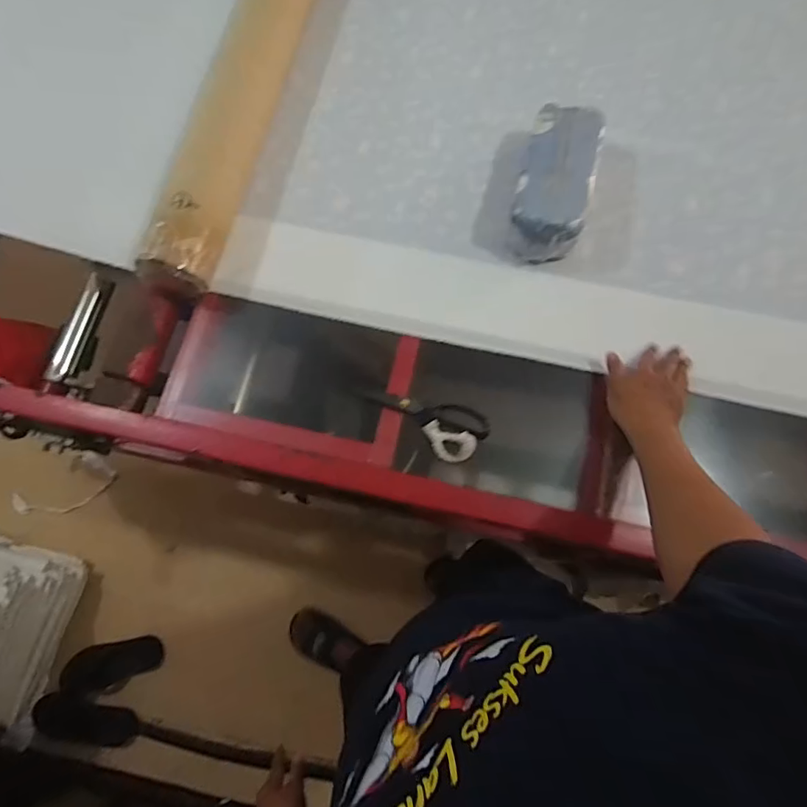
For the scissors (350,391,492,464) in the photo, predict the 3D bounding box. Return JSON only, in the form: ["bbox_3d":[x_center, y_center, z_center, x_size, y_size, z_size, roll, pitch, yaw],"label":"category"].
[{"bbox_3d":[0.030,0.031,0.709,0.182,0.024,0.081,15,76,6],"label":"scissors"}]

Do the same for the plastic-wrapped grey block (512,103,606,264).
[{"bbox_3d":[0.235,-0.339,0.770,0.111,0.090,0.235,15,76,6],"label":"plastic-wrapped grey block"}]

